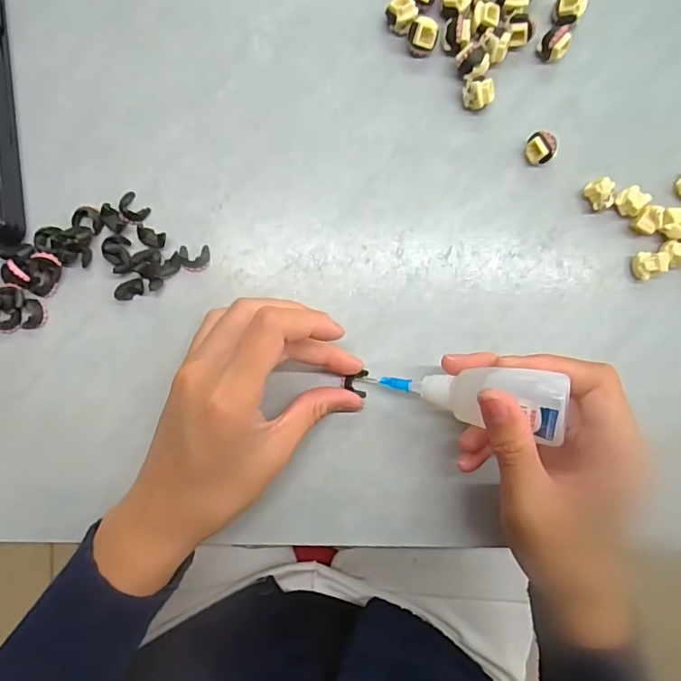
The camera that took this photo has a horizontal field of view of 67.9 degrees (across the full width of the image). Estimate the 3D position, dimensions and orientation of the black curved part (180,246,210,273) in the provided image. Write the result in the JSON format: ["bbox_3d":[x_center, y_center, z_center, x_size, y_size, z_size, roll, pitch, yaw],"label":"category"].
[{"bbox_3d":[-0.078,-0.045,0.274,0.015,0.005,0.015,-5,89,-2],"label":"black curved part"}]

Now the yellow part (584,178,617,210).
[{"bbox_3d":[0.142,-0.080,0.277,0.014,0.013,0.015,0,89,-2],"label":"yellow part"}]

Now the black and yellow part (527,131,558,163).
[{"bbox_3d":[0.108,-0.104,0.275,0.012,0.016,0.016,-36,90,-2],"label":"black and yellow part"}]

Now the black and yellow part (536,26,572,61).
[{"bbox_3d":[0.116,-0.161,0.276,0.015,0.016,0.013,39,88,-1],"label":"black and yellow part"}]

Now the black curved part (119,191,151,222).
[{"bbox_3d":[-0.111,-0.071,0.272,0.016,0.004,0.012,44,88,-1],"label":"black curved part"}]

